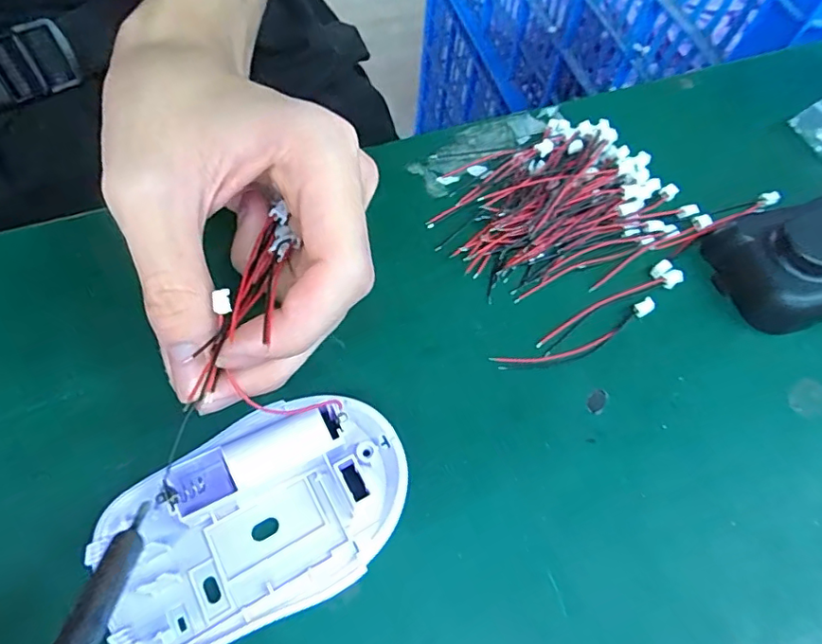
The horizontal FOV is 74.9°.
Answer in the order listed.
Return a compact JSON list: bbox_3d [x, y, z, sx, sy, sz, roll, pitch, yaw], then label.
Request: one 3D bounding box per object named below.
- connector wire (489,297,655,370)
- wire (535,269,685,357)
[{"bbox_3d":[0.065,0.007,0.207,0.069,0.006,0.012,-18,67,-12],"label":"connector wire"},{"bbox_3d":[0.080,-0.006,0.215,0.070,0.005,0.009,-25,68,-15],"label":"wire"}]

